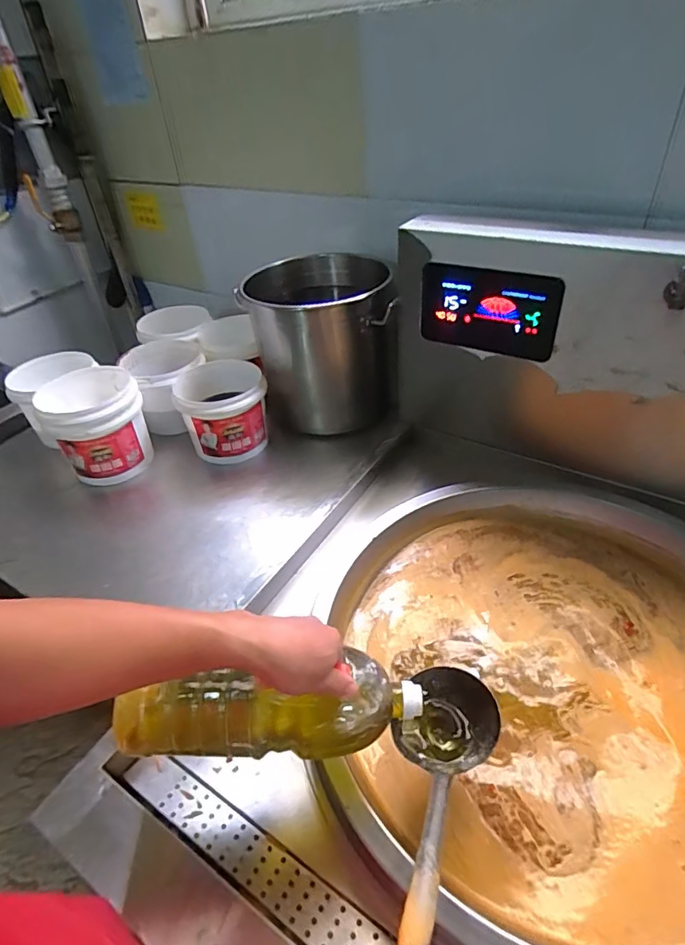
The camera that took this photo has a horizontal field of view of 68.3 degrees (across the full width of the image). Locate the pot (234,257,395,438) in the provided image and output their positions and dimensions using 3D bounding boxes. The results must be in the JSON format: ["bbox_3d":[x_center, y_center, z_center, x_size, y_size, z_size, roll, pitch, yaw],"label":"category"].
[{"bbox_3d":[-0.045,-0.295,1.168,0.305,0.314,0.316,-5,39,0],"label":"pot"}]

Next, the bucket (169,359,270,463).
[{"bbox_3d":[-0.261,-0.133,1.122,0.180,0.162,0.190,-3,39,3],"label":"bucket"}]

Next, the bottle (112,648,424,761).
[{"bbox_3d":[-0.073,0.242,0.523,0.312,0.073,0.081,-3,40,-5],"label":"bottle"}]

